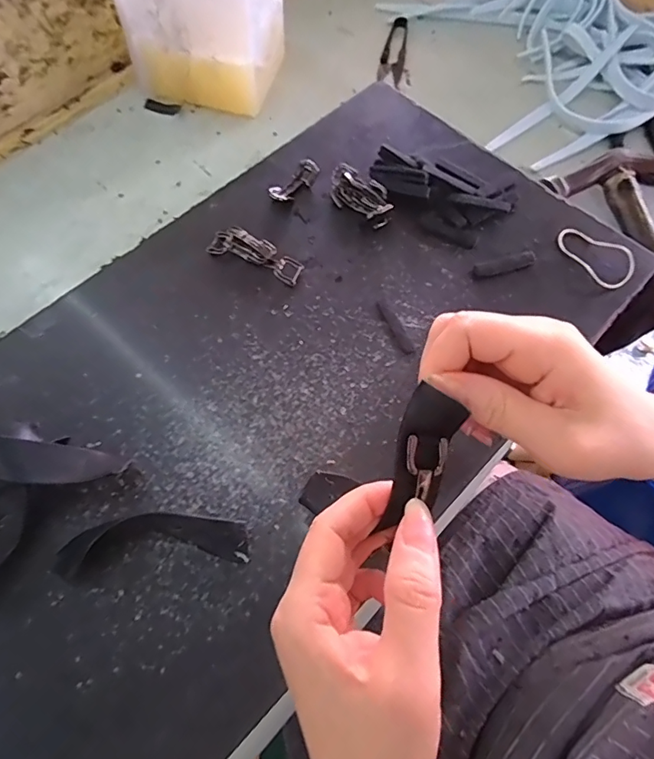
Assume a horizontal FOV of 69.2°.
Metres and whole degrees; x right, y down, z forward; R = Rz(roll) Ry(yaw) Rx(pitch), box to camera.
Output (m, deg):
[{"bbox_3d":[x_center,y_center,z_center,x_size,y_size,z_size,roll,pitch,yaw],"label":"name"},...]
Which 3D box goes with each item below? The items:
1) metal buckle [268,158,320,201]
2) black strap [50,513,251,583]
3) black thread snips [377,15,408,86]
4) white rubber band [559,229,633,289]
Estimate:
[{"bbox_3d":[-0.028,-0.163,0.388,0.020,0.007,0.050,38,71,14],"label":"metal buckle"},{"bbox_3d":[-0.103,0.095,0.277,0.111,0.012,0.031,-6,67,-3],"label":"black strap"},{"bbox_3d":[0.072,-0.356,0.510,0.026,0.015,0.097,9,67,3],"label":"black thread snips"},{"bbox_3d":[0.208,-0.097,0.366,0.038,0.009,0.061,-33,69,-9],"label":"white rubber band"}]

